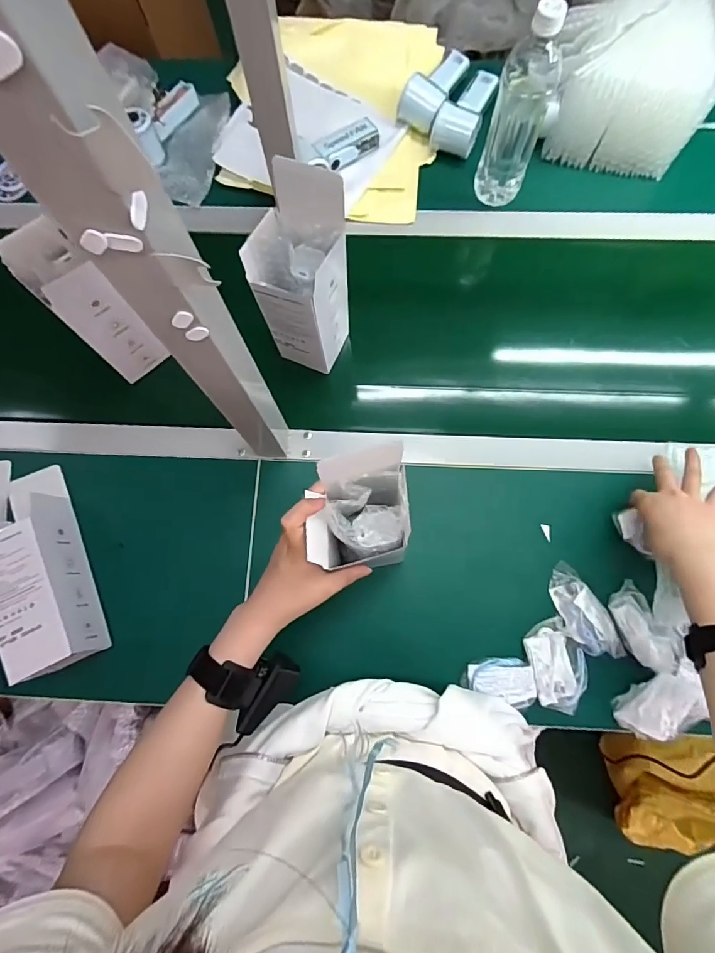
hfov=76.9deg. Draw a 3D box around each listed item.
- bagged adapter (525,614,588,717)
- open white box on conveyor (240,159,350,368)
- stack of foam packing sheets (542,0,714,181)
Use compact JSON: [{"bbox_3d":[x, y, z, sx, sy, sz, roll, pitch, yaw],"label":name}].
[{"bbox_3d":[0.229,0.216,0.513,0.063,0.021,0.098,-10,77,-1],"label":"bagged adapter"},{"bbox_3d":[-0.059,-0.218,0.510,0.079,0.216,0.094,28,79,7],"label":"open white box on conveyor"},{"bbox_3d":[0.380,-0.569,0.623,0.198,0.133,0.204,15,78,4],"label":"stack of foam packing sheets"}]

